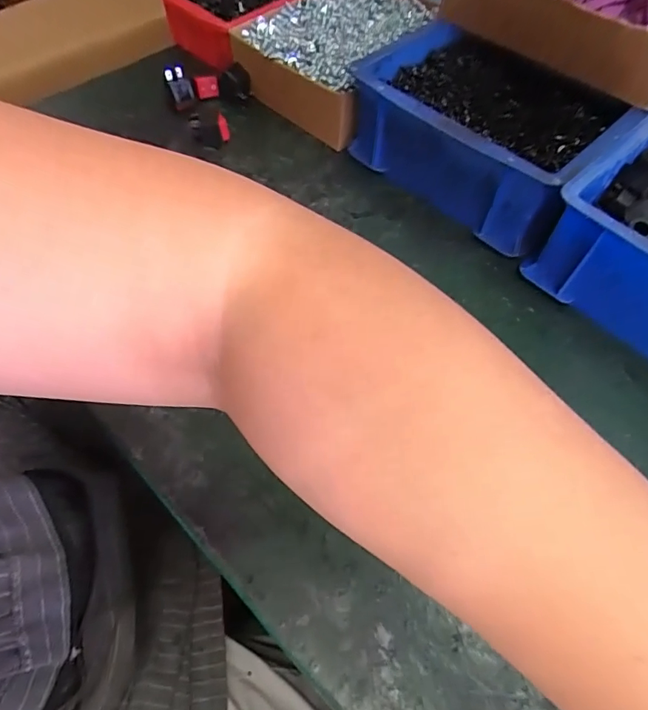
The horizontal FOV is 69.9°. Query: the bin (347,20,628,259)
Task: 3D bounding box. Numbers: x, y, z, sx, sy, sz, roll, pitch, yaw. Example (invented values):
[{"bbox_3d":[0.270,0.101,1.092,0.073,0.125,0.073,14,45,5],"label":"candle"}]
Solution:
[{"bbox_3d":[0.142,-0.209,0.419,0.202,0.077,0.169,38,65,19],"label":"bin"}]

